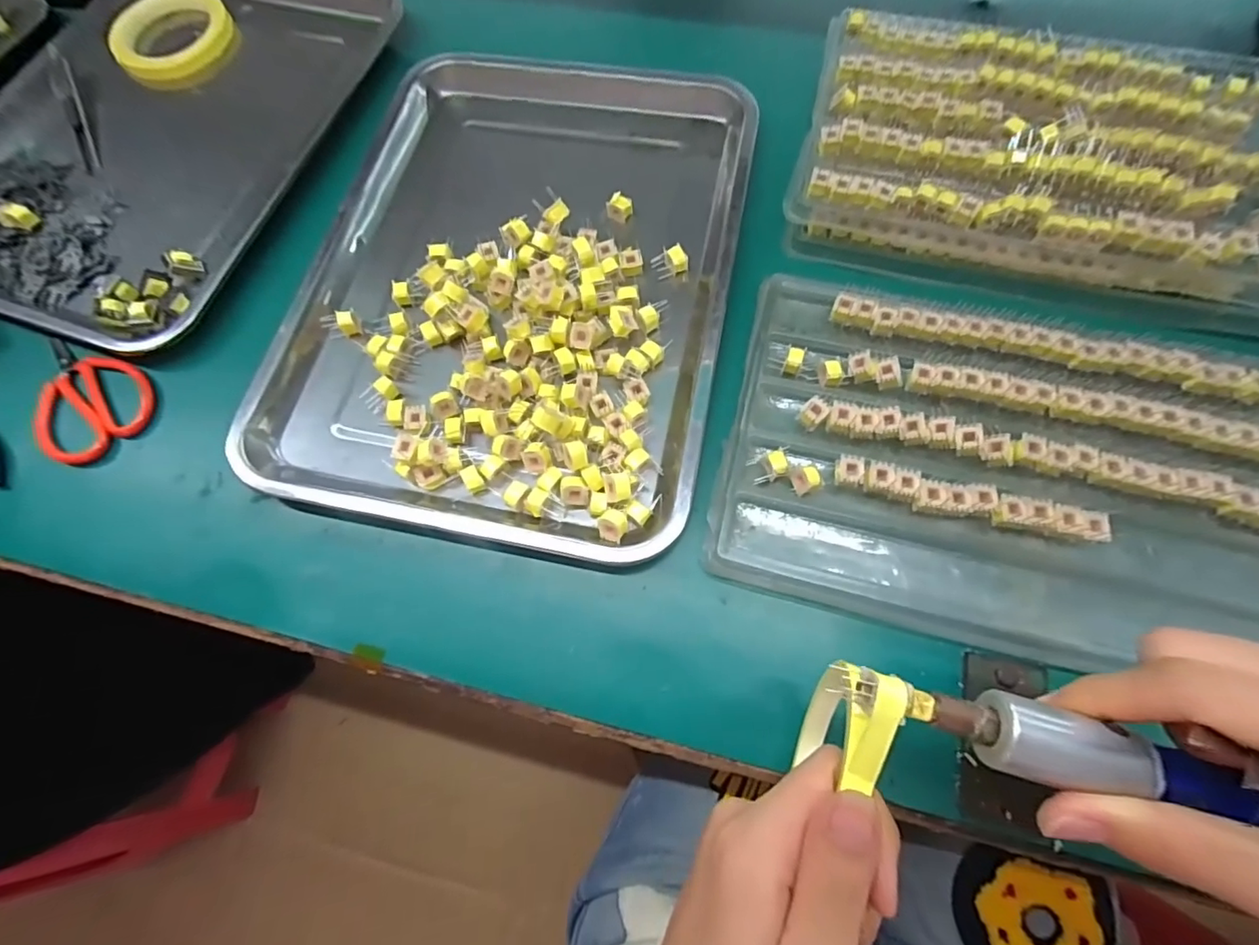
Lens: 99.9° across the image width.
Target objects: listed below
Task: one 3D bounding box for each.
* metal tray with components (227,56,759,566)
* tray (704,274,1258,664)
[{"bbox_3d":[-0.078,-0.156,0.375,0.297,0.026,0.399,10,73,5],"label":"metal tray with components"},{"bbox_3d":[0.222,-0.004,0.314,0.319,0.031,0.201,13,72,7],"label":"tray"}]

